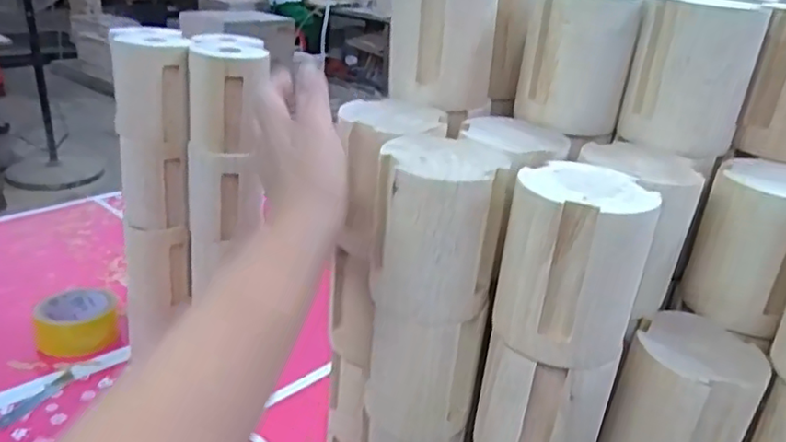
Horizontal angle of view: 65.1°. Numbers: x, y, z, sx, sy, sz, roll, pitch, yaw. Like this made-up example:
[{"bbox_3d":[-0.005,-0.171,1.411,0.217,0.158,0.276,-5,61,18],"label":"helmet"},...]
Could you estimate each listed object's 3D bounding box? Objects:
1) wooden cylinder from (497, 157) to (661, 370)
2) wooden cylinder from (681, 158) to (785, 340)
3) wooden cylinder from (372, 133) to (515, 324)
[{"bbox_3d":[0.106,0.024,0.368,0.078,0.098,0.070,12,25,14],"label":"wooden cylinder"},{"bbox_3d":[0.248,0.016,0.417,0.075,0.094,0.068,-16,32,-38],"label":"wooden cylinder"},{"bbox_3d":[0.029,0.004,0.393,0.078,0.095,0.073,6,24,2],"label":"wooden cylinder"}]

